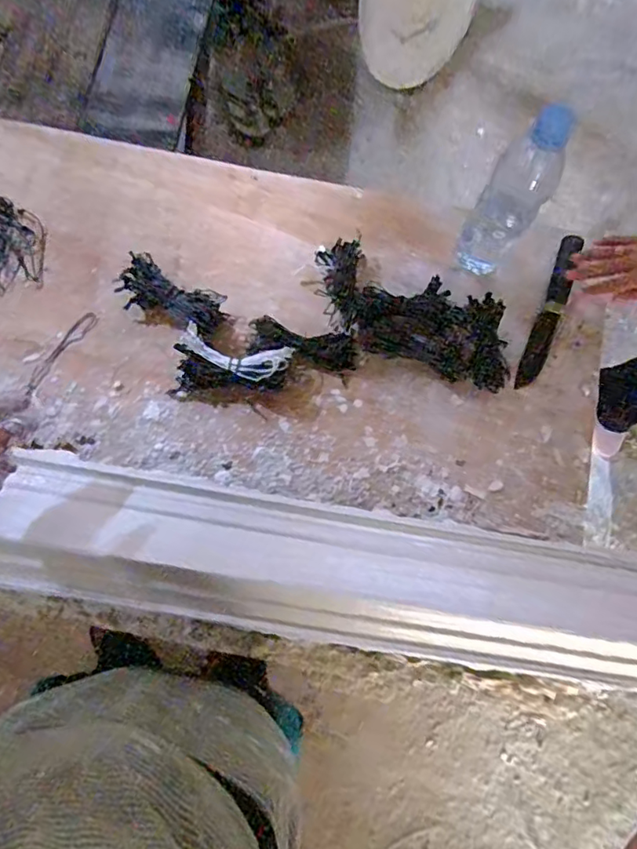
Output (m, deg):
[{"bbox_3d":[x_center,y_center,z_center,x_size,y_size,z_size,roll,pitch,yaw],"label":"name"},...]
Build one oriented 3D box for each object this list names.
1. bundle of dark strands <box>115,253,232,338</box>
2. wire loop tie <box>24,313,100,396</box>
[{"bbox_3d":[-0.176,-0.153,0.652,0.137,0.044,0.063,28,79,2],"label":"bundle of dark strands"},{"bbox_3d":[-0.316,-0.092,0.673,0.019,0.004,0.116,35,78,6],"label":"wire loop tie"}]

